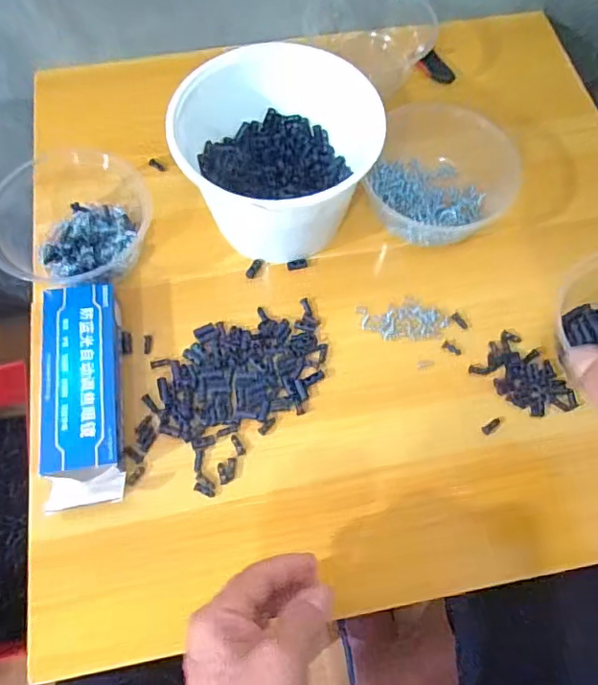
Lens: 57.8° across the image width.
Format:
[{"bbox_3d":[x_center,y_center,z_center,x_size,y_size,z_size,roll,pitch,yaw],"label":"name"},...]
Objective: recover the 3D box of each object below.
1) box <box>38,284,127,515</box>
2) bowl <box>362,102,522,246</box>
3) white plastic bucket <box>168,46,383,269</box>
[{"bbox_3d":[-0.170,0.037,0.429,0.057,0.030,0.176,-9,68,-4],"label":"box"},{"bbox_3d":[0.130,-0.152,0.496,0.128,0.059,0.128,0,67,0],"label":"bowl"},{"bbox_3d":[-0.020,-0.158,0.471,0.158,0.109,0.141,-19,69,-8],"label":"white plastic bucket"}]

